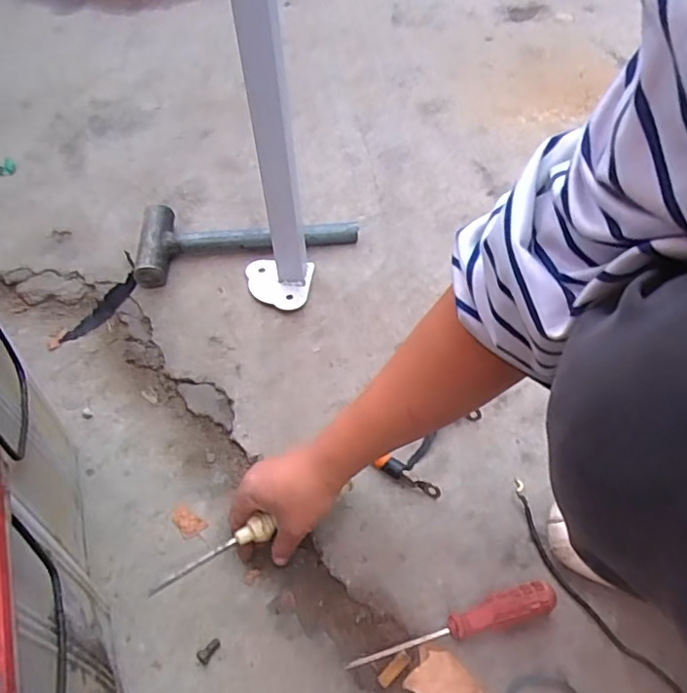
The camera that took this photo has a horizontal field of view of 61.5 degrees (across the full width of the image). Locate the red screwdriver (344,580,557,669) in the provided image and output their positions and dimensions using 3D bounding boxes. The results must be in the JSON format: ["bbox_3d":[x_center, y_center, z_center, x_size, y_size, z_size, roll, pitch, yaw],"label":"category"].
[{"bbox_3d":[0.093,0.237,0.496,0.179,0.036,0.030,-11,55,-10],"label":"red screwdriver"}]

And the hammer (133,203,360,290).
[{"bbox_3d":[-0.128,-0.148,0.785,0.296,0.039,0.115,-6,54,-7],"label":"hammer"}]

